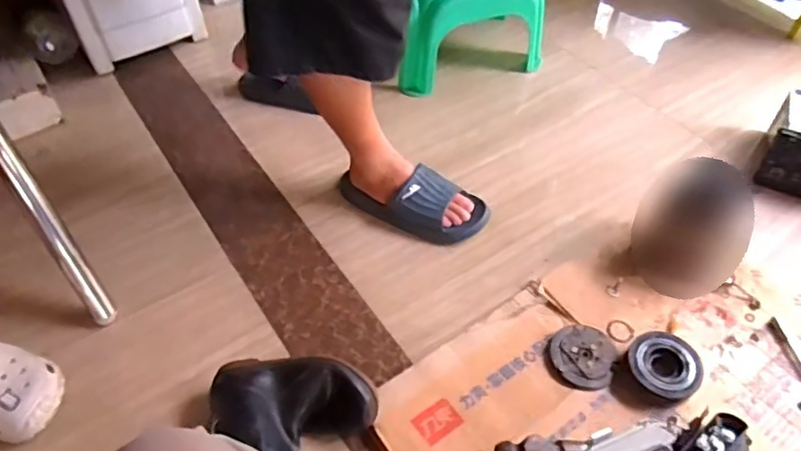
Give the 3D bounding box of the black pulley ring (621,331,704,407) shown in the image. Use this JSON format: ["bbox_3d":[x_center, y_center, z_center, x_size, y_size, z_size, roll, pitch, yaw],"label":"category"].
[{"bbox_3d":[0.377,0.208,0.859,0.100,0.036,0.104,-1,49,1],"label":"black pulley ring"}]

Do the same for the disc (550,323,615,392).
[{"bbox_3d":[0.271,0.192,0.889,0.090,0.017,0.101,18,52,16],"label":"disc"}]

